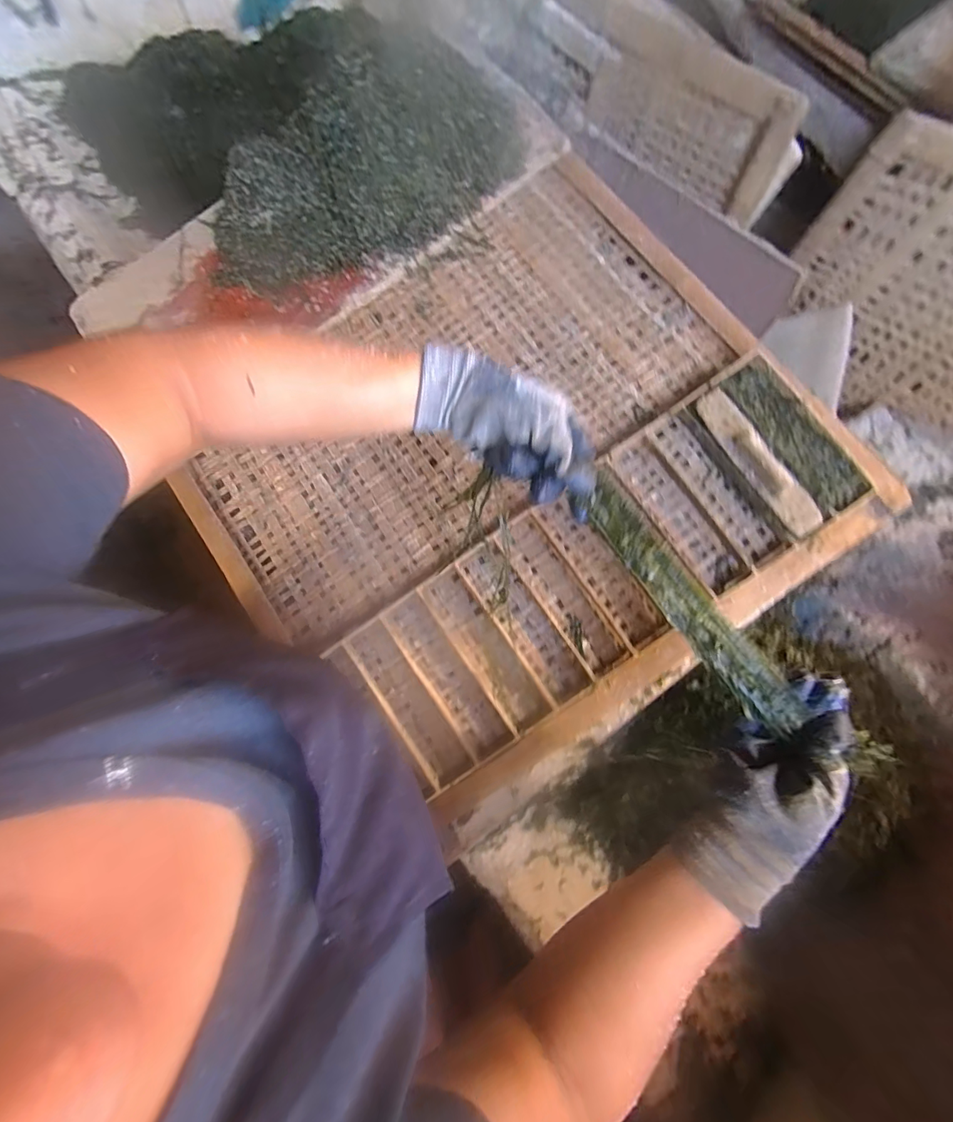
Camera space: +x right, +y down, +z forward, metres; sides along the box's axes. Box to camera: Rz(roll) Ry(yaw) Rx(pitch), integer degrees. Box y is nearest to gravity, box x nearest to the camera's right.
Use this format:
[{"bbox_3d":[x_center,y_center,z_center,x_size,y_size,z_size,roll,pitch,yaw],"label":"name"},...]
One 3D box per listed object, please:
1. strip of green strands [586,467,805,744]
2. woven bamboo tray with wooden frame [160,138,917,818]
[{"bbox_3d":[0.181,0.037,0.385,0.036,0.023,0.258,-38,87,-11],"label":"strip of green strands"},{"bbox_3d":[0.026,-0.117,0.610,0.777,0.062,0.694,-36,78,0],"label":"woven bamboo tray with wooden frame"}]

